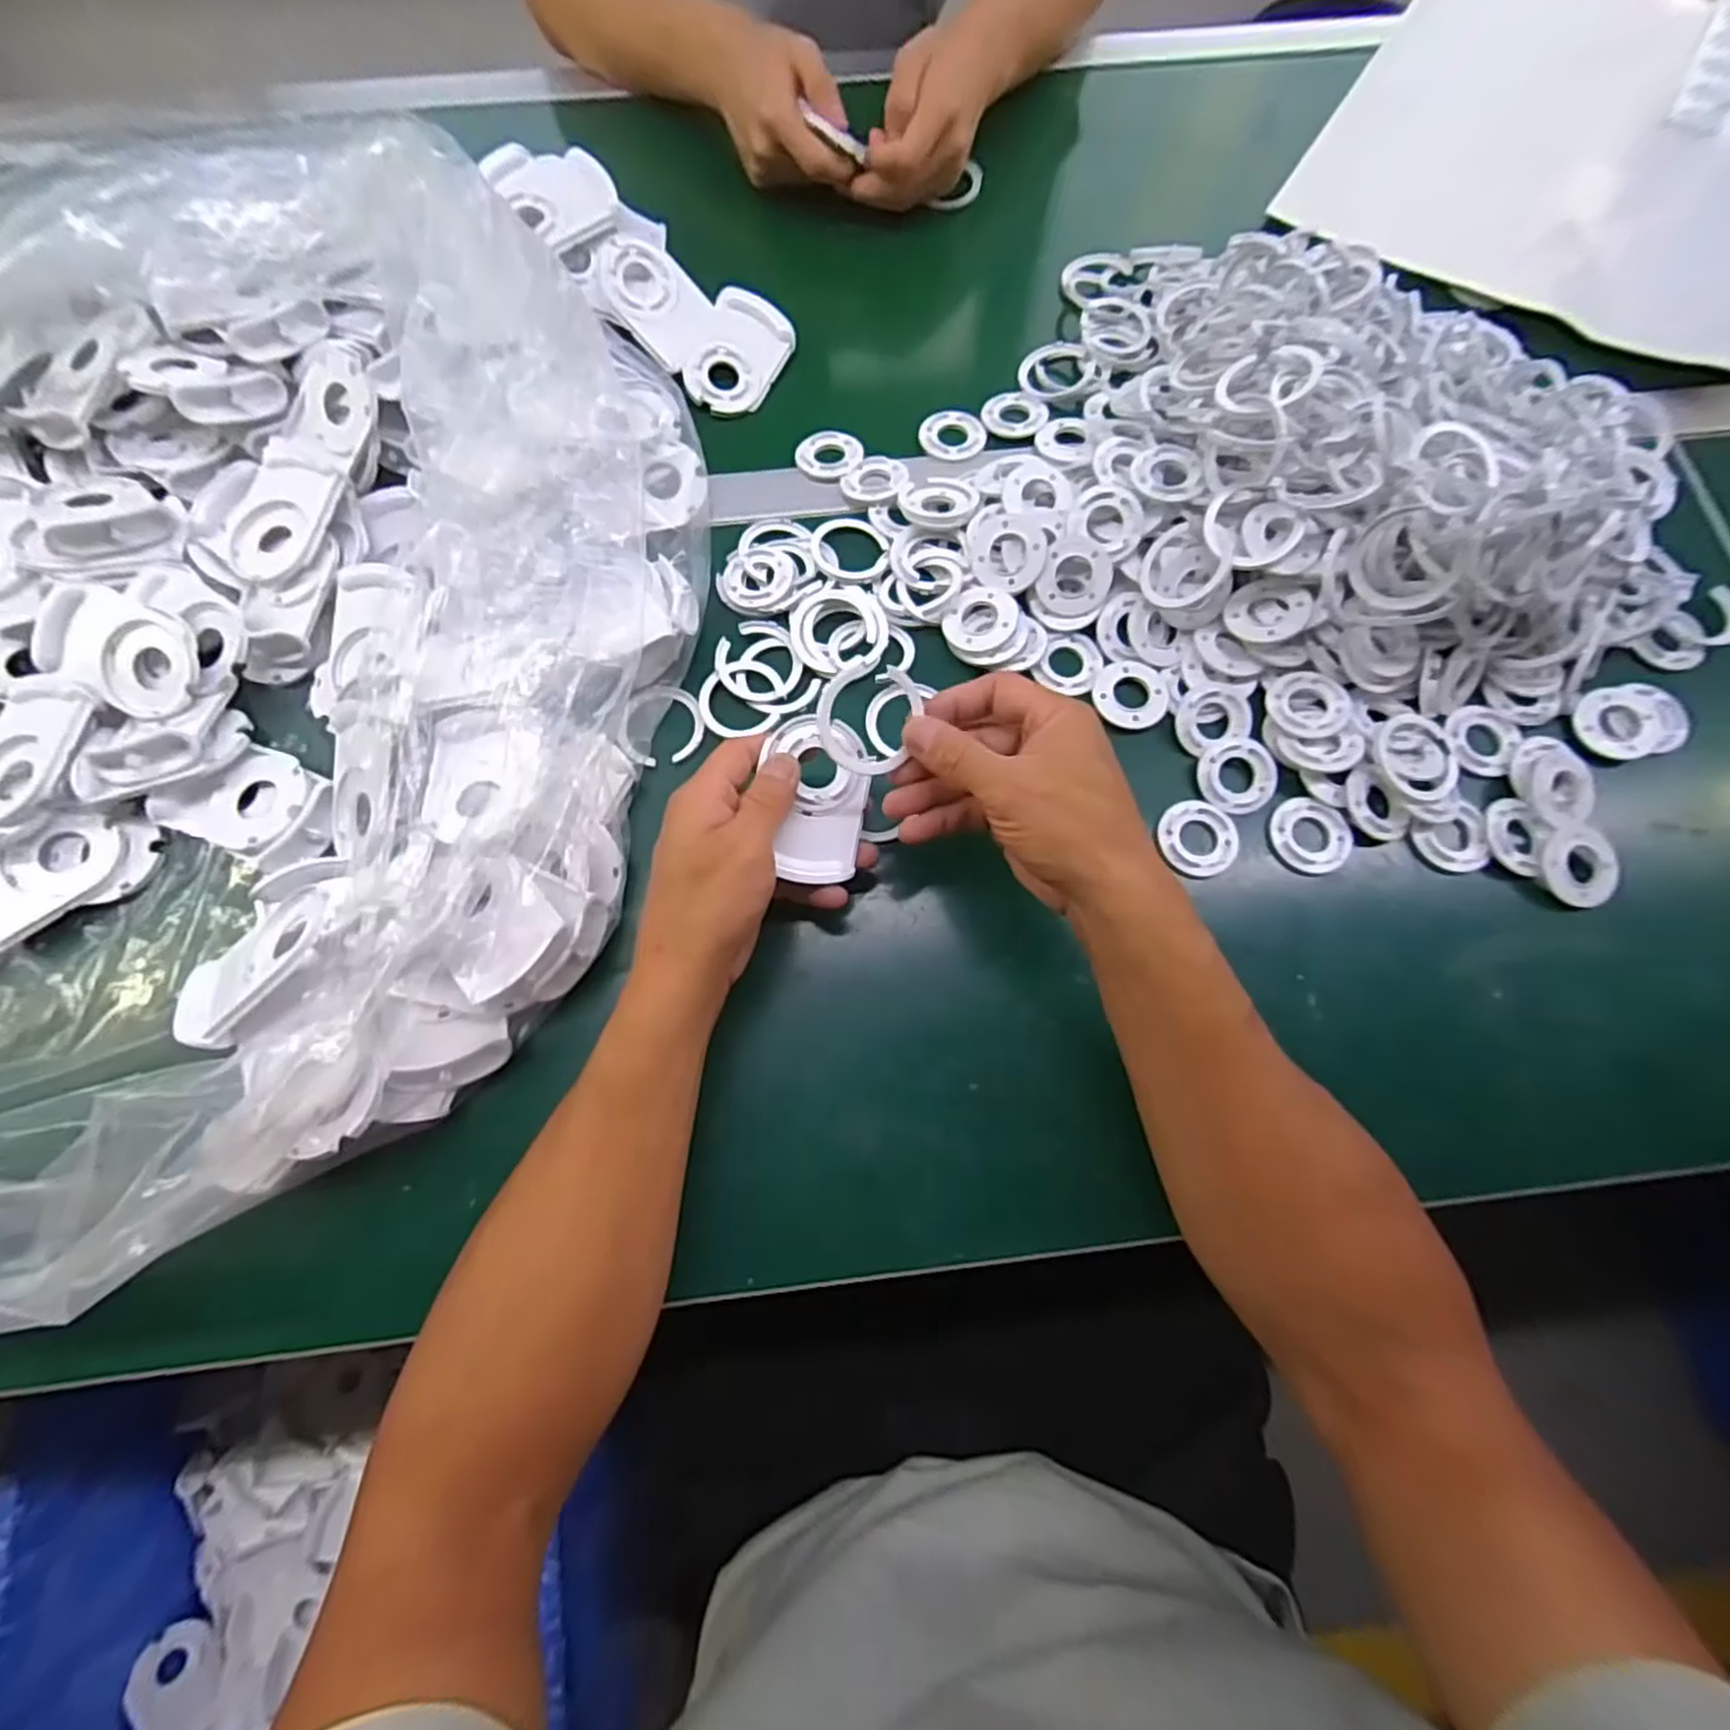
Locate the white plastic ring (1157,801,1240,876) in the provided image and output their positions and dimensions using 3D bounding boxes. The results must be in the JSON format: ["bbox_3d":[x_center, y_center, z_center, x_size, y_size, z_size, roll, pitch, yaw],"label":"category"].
[{"bbox_3d":[0.188,-0.016,0.413,0.043,0.004,0.043,0,72,0],"label":"white plastic ring"}]

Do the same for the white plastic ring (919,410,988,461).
[{"bbox_3d":[0.061,-0.292,0.499,0.044,0.009,0.043,0,72,0],"label":"white plastic ring"}]

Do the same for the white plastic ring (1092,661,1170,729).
[{"bbox_3d":[0.158,-0.102,0.438,0.043,0.005,0.043,0,72,0],"label":"white plastic ring"}]

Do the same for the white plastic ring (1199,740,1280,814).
[{"bbox_3d":[0.215,-0.052,0.422,0.043,0.007,0.044,0,72,0],"label":"white plastic ring"}]

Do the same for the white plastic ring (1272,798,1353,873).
[{"bbox_3d":[0.251,-0.017,0.414,0.040,0.008,0.044,0,72,0],"label":"white plastic ring"}]

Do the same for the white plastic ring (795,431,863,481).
[{"bbox_3d":[-0.025,-0.275,0.492,0.039,0.009,0.044,37,76,10],"label":"white plastic ring"}]

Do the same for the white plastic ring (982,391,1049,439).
[{"bbox_3d":[0.103,-0.308,0.503,0.043,0.009,0.039,15,73,4],"label":"white plastic ring"}]

